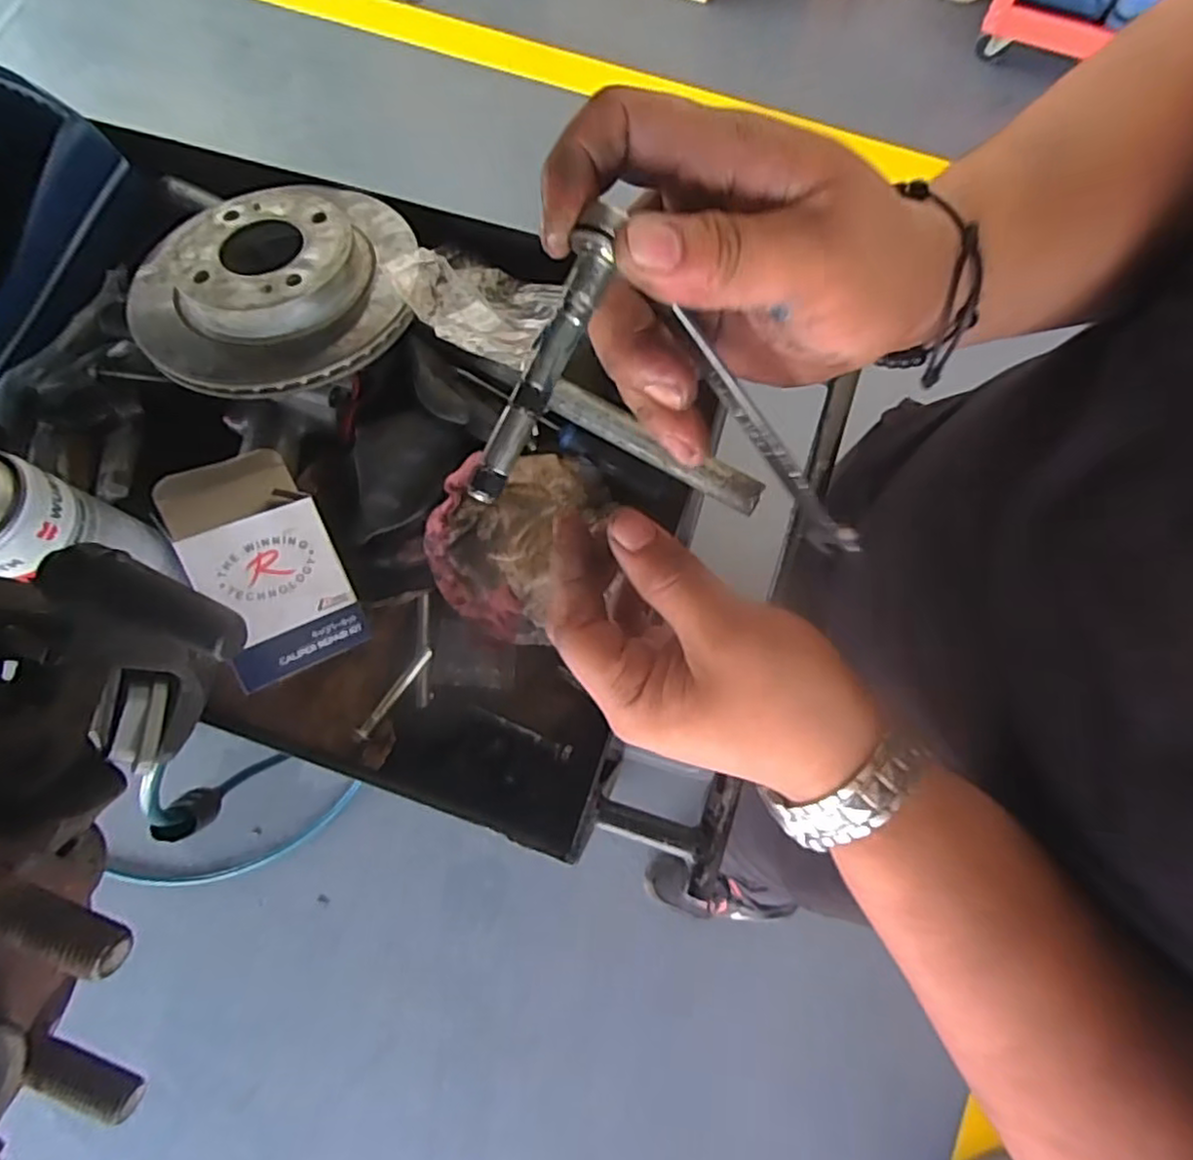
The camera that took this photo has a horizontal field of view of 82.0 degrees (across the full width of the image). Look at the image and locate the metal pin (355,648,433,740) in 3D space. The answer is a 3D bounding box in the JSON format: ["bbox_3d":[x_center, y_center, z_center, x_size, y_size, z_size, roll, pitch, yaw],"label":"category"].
[{"bbox_3d":[-0.152,0.086,0.518,0.010,0.009,0.083,39,80,8],"label":"metal pin"}]

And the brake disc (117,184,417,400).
[{"bbox_3d":[-0.251,-0.238,0.536,0.220,0.061,0.215,-32,77,-5],"label":"brake disc"}]

